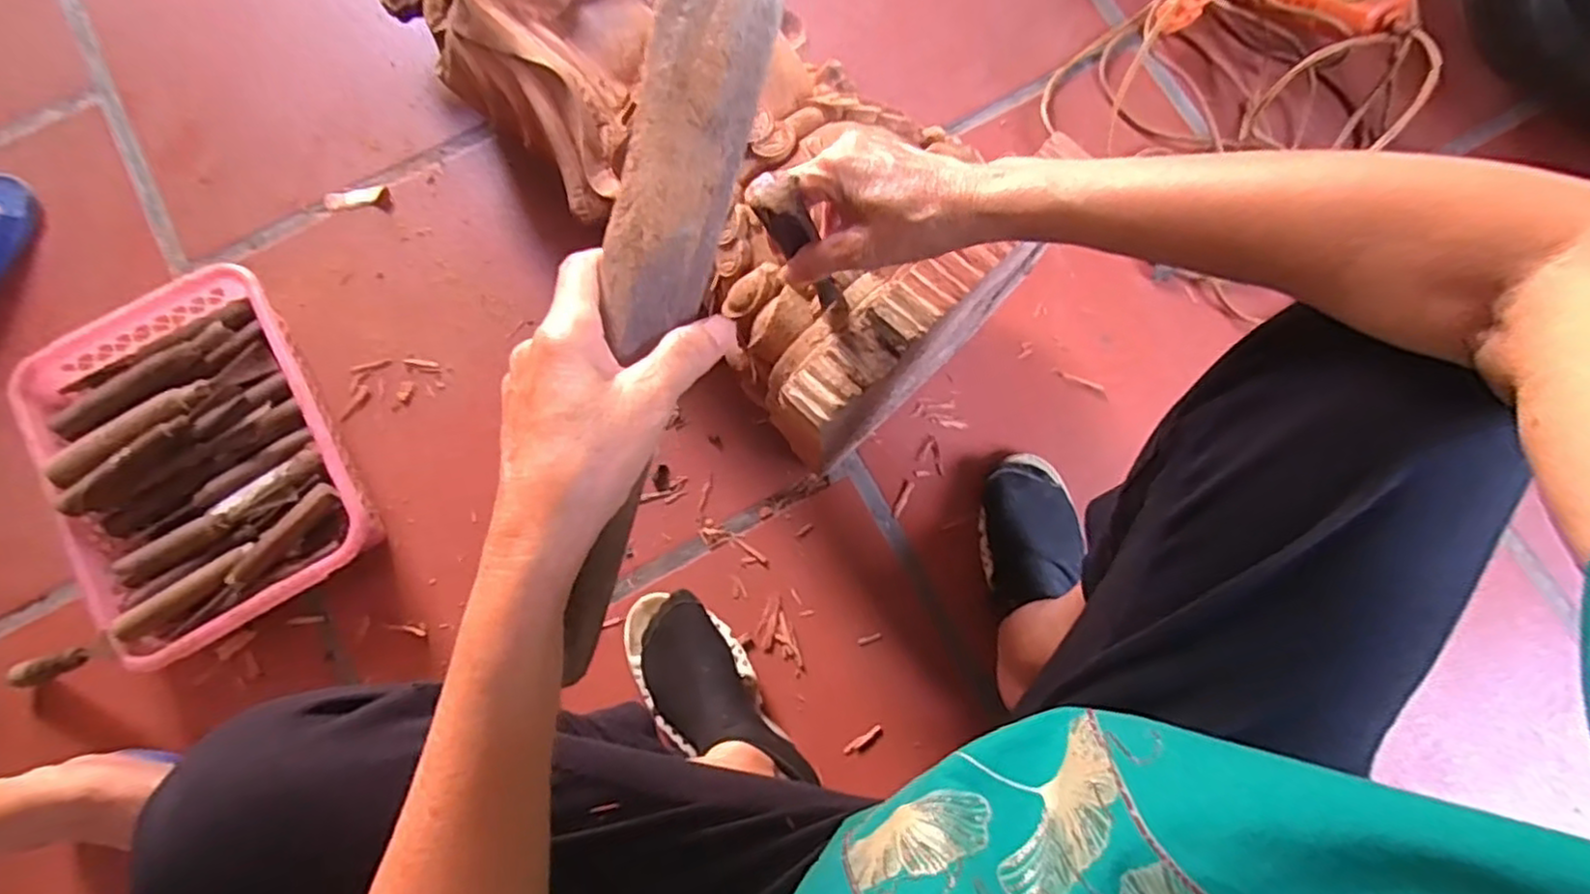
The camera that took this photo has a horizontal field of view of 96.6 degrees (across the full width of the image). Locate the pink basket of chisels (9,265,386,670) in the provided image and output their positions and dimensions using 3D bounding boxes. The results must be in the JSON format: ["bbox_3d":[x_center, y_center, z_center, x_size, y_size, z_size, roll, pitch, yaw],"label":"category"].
[{"bbox_3d":[-0.548,0.015,0.668,0.239,0.092,0.327,-31,81,-6],"label":"pink basket of chisels"}]

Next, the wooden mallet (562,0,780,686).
[{"bbox_3d":[-0.066,-0.056,0.315,0.048,0.028,0.318,13,94,3],"label":"wooden mallet"}]

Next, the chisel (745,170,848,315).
[{"bbox_3d":[0.010,-0.118,0.448,0.022,0.150,0.019,-7,79,13],"label":"chisel"}]

